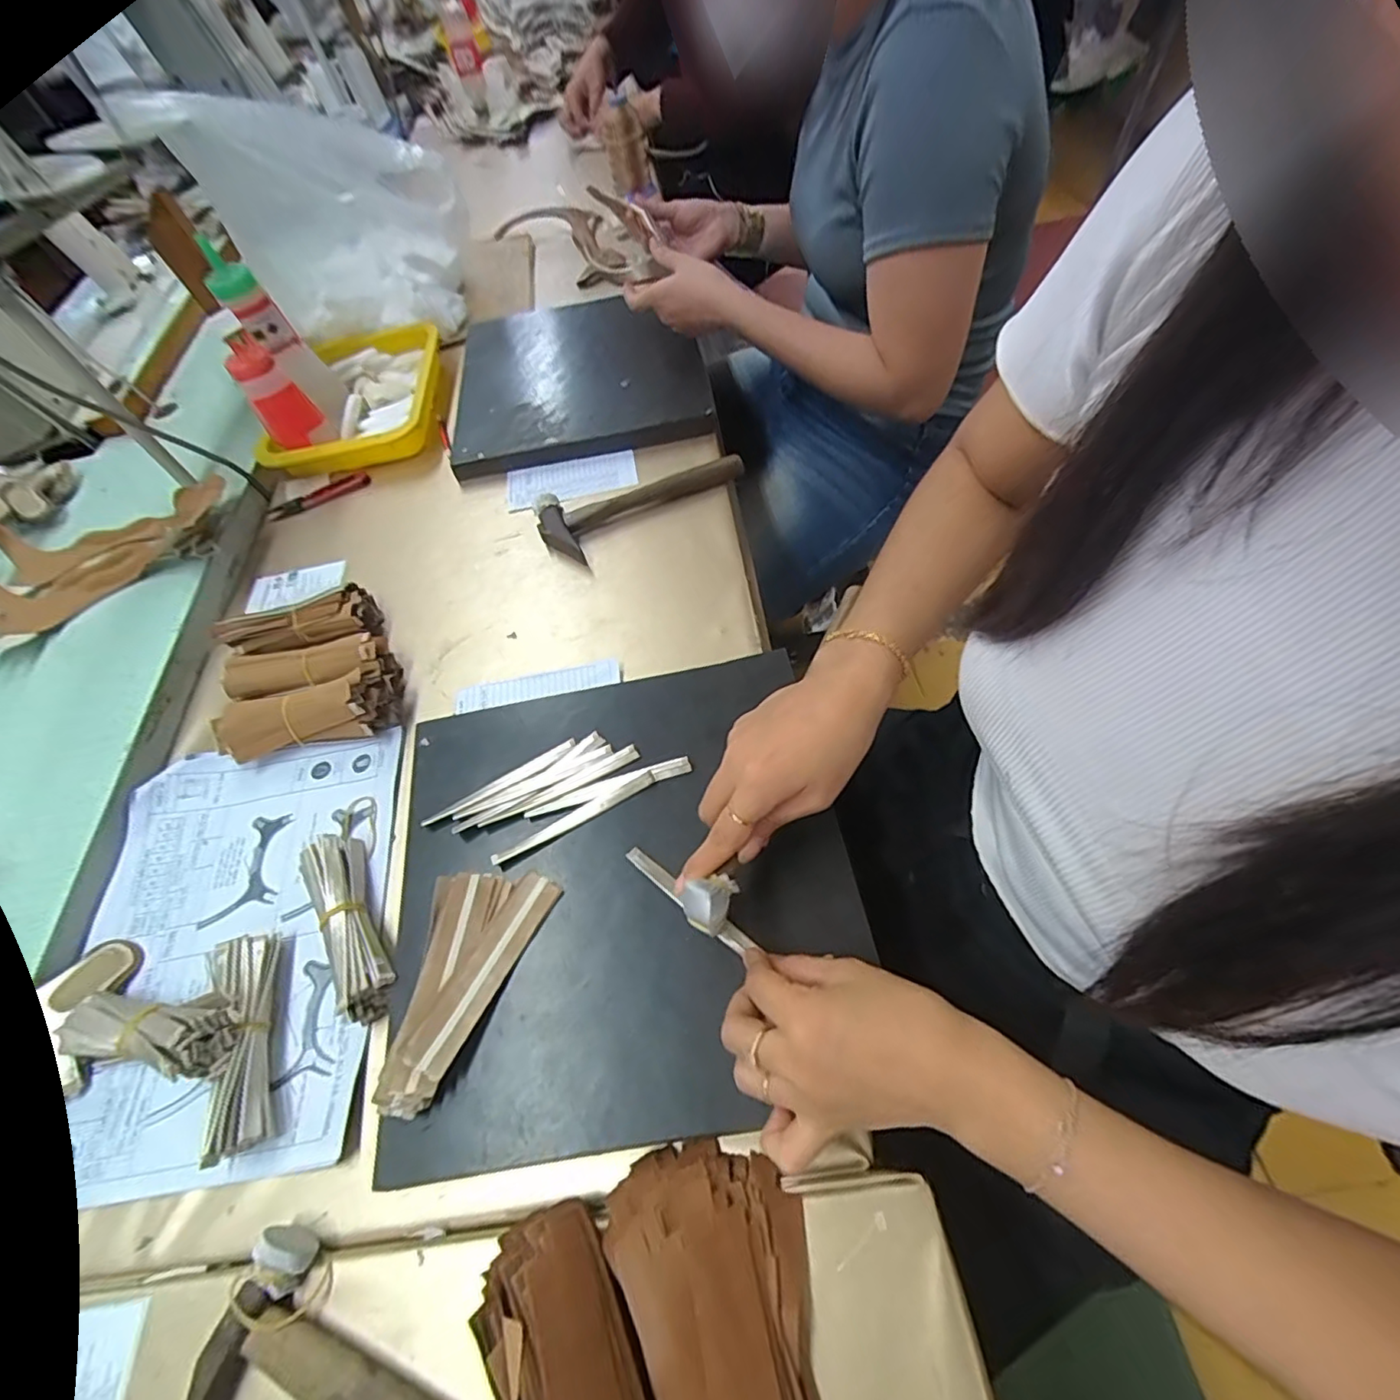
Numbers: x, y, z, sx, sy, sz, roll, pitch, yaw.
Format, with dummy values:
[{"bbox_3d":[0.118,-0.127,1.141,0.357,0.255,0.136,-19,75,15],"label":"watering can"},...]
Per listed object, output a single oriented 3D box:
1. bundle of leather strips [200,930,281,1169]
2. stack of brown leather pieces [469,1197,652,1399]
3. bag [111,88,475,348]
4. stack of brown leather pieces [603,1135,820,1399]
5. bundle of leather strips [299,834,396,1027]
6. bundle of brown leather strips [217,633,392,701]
[{"bbox_3d":[-0.291,0.214,0.379,0.029,0.036,0.127,-20,58,-5],"label":"bundle of leather strips"},{"bbox_3d":[-0.057,0.320,0.271,0.064,0.058,0.140,-29,60,-11],"label":"stack of brown leather pieces"},{"bbox_3d":[-0.463,-0.606,0.741,0.292,0.244,0.204,-16,58,-2],"label":"bag"},{"bbox_3d":[0.016,0.293,0.280,0.087,0.032,0.141,-23,59,-6],"label":"stack of brown leather pieces"},{"bbox_3d":[-0.241,0.151,0.411,0.032,0.039,0.130,-32,60,-11],"label":"bundle of leather strips"},{"bbox_3d":[-0.338,-0.025,0.519,0.130,0.041,0.044,-11,58,0],"label":"bundle of brown leather strips"}]

